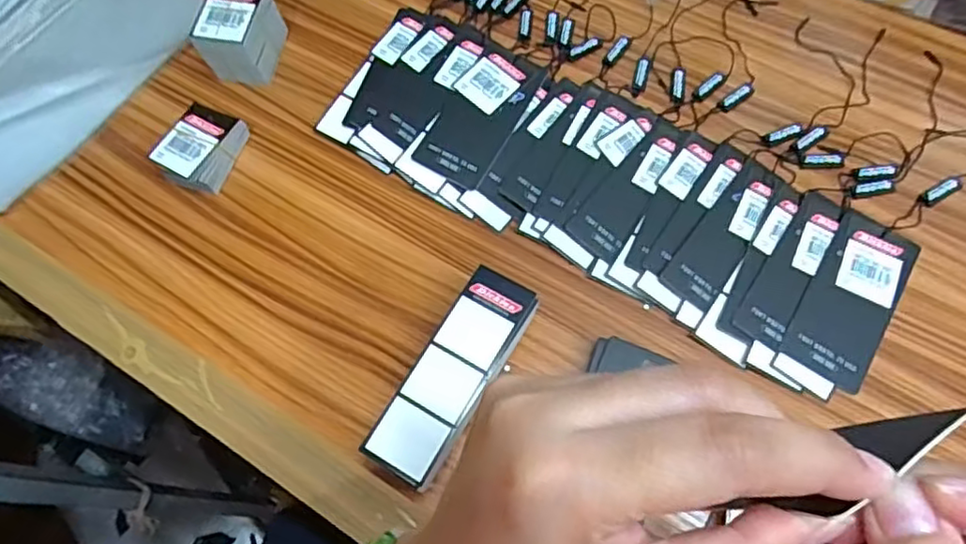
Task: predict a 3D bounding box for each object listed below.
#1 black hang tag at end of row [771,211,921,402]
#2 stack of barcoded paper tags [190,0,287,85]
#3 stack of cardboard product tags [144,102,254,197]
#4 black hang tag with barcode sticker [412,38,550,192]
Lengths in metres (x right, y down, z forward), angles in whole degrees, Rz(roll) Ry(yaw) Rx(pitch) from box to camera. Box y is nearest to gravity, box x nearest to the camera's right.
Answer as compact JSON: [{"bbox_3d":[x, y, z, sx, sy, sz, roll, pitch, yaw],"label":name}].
[{"bbox_3d":[0.217,0.019,0.379,0.049,0.006,0.117,29,71,14],"label":"black hang tag at end of row"},{"bbox_3d":[-0.171,-0.166,0.456,0.040,0.054,0.059,11,68,7],"label":"stack of barcoded paper tags"},{"bbox_3d":[-0.189,-0.082,0.434,0.039,0.028,0.052,27,71,13],"label":"stack of cardboard product tags"},{"bbox_3d":[0.000,-0.110,0.443,0.049,0.008,0.110,27,74,8],"label":"black hang tag with barcode sticker"}]

